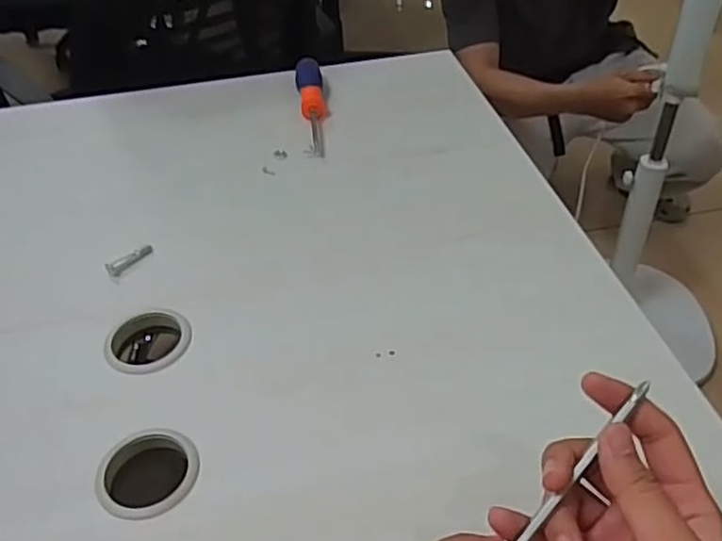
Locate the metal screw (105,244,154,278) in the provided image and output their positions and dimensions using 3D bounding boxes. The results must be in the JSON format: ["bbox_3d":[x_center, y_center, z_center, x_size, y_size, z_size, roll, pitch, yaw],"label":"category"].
[{"bbox_3d":[-0.204,-0.009,0.616,0.013,0.007,0.044,33,53,32],"label":"metal screw"}]

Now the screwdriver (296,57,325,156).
[{"bbox_3d":[-0.054,-0.187,0.784,0.029,0.033,0.164,-5,43,-4],"label":"screwdriver"}]

